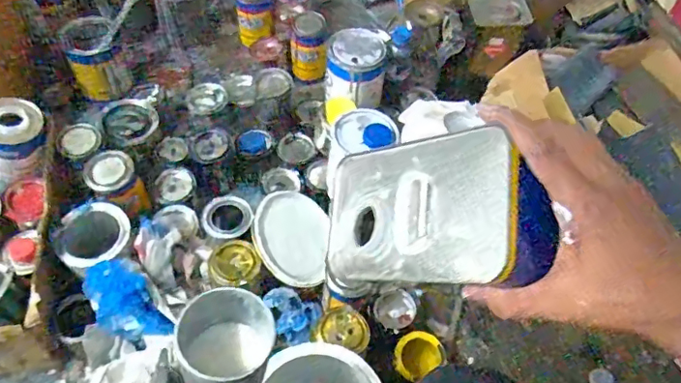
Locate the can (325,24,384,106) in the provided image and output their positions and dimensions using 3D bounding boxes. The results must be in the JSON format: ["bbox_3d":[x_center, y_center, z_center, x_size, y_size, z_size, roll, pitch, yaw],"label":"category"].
[{"bbox_3d":[0.025,-0.215,0.955,0.101,0.095,0.108,2,56,-3],"label":"can"}]

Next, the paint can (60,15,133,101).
[{"bbox_3d":[-0.458,-0.250,1.028,0.099,0.101,0.112,-20,60,-17],"label":"paint can"}]

